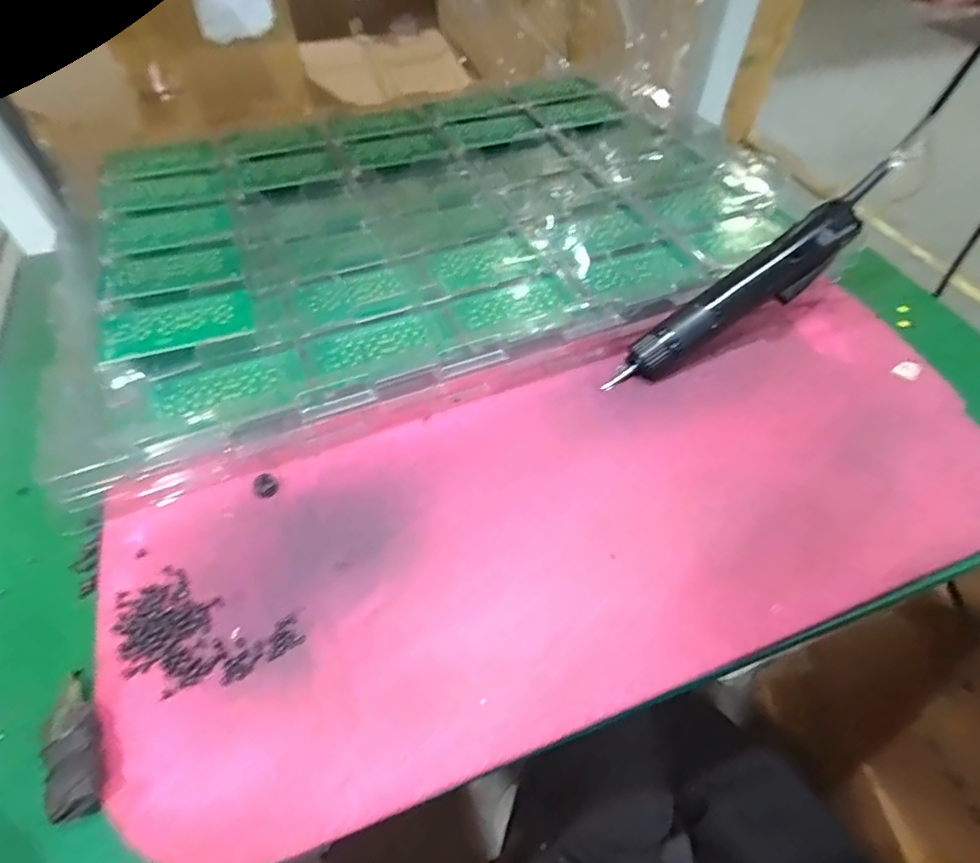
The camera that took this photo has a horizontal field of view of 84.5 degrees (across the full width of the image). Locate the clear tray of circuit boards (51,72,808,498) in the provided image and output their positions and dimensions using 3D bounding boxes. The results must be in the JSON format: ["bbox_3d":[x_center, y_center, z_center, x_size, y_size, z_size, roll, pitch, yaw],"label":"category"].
[{"bbox_3d":[-0.055,-0.208,0.535,0.652,0.059,0.438,-20,55,-17],"label":"clear tray of circuit boards"}]

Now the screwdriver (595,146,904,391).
[{"bbox_3d":[0.201,-0.112,0.418,0.249,0.044,0.039,-36,58,2],"label":"screwdriver"}]

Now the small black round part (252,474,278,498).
[{"bbox_3d":[-0.152,0.036,0.364,0.015,0.008,0.013,-25,57,-20],"label":"small black round part"}]

